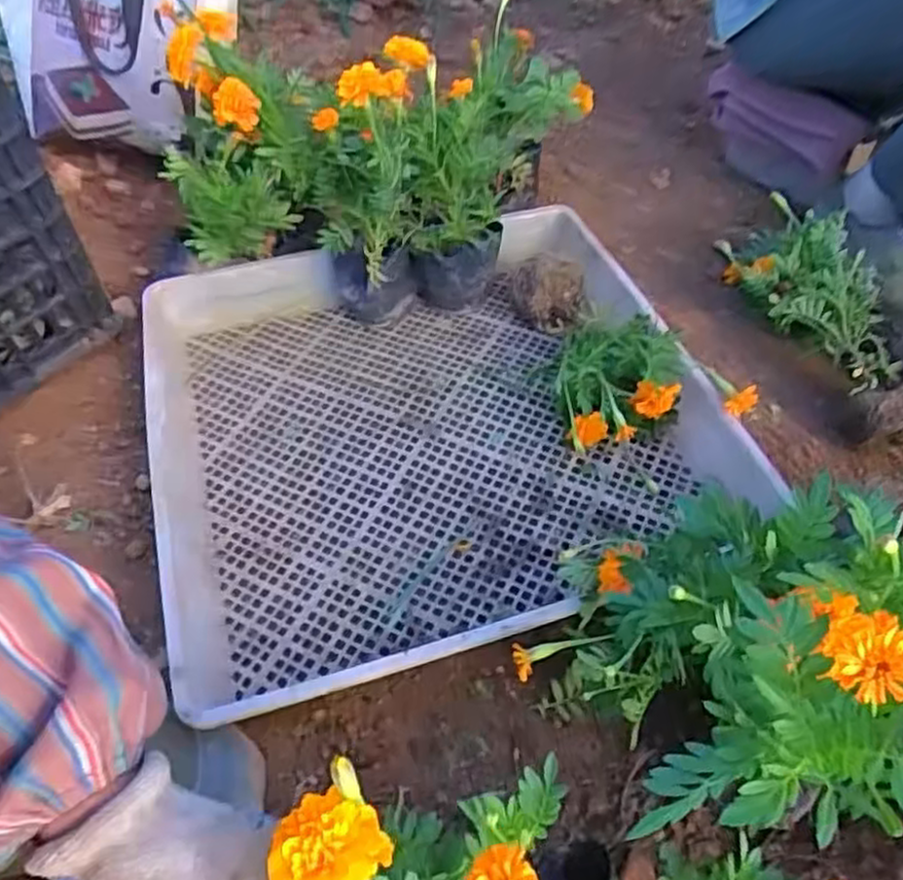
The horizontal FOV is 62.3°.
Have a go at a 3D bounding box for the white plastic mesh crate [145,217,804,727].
[{"bbox_3d":[-0.017,-0.017,0.597,0.424,0.053,0.401,-14,52,-9],"label":"white plastic mesh crate"}]

